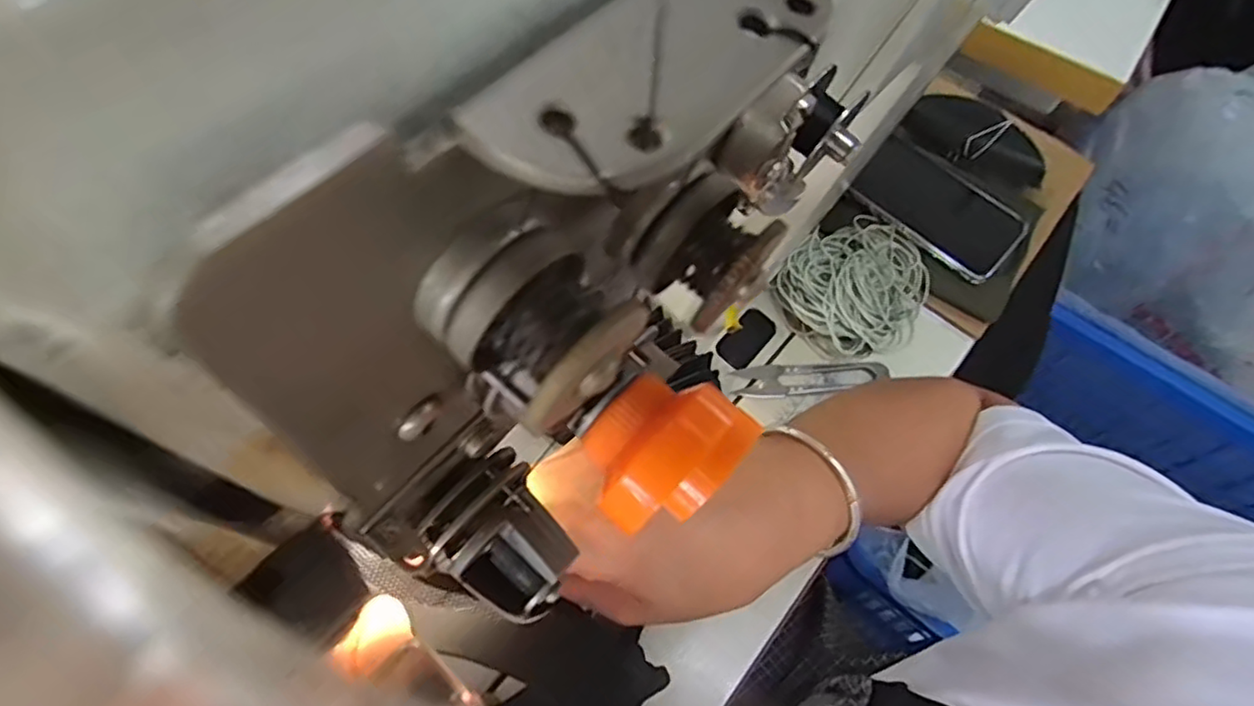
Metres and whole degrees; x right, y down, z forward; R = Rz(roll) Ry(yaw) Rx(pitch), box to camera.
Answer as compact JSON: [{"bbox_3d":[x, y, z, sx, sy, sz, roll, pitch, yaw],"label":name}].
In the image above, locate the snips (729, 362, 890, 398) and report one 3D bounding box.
[{"bbox_3d":[0.138,0.021,0.500,0.114,0.018,0.025,-1,62,-3],"label":"snips"}]

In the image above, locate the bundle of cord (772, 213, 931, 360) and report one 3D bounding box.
[{"bbox_3d":[0.183,-0.057,0.519,0.103,0.045,0.122,38,67,16],"label":"bundle of cord"}]

